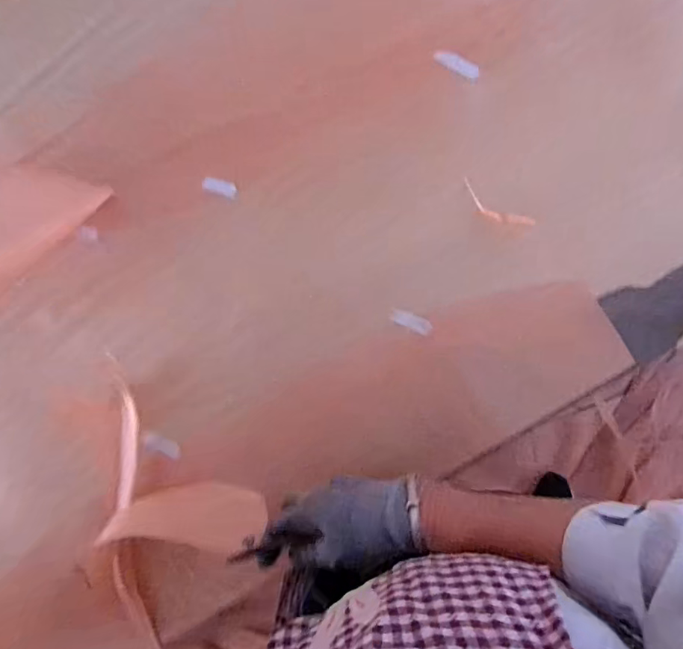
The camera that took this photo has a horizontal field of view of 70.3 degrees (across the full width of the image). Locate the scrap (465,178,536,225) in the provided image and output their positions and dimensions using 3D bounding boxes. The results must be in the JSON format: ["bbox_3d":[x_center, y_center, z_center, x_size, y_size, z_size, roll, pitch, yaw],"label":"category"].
[{"bbox_3d":[0.154,-0.116,0.489,0.081,0.005,0.025,34,89,8],"label":"scrap"}]

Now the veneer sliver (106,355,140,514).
[{"bbox_3d":[-0.221,0.109,0.496,0.021,0.014,0.154,-5,84,6],"label":"veneer sliver"}]

